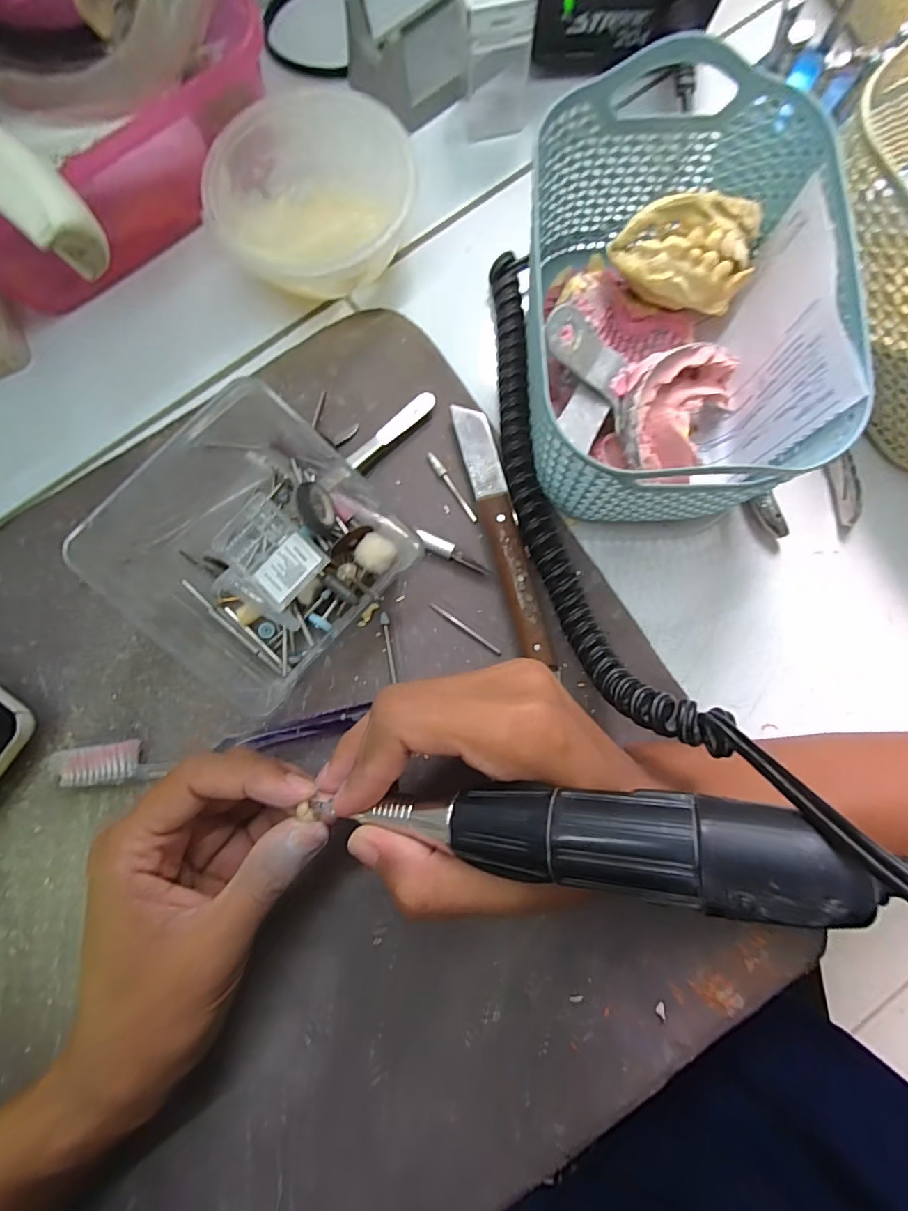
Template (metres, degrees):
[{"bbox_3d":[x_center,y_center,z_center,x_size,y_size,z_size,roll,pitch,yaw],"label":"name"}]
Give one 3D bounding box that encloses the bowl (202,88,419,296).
[{"bbox_3d":[-0.072,-0.212,0.269,0.100,0.042,0.109,0,82,1],"label":"bowl"}]

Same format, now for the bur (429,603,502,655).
[{"bbox_3d":[0.006,0.011,0.254,0.042,0.004,0.004,36,84,6],"label":"bur"}]

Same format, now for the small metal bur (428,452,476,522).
[{"bbox_3d":[-0.001,-0.062,0.265,0.005,0.004,0.043,-34,82,-3],"label":"small metal bur"}]

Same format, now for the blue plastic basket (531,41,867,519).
[{"bbox_3d":[0.092,-0.129,0.234,0.116,0.086,0.160,-4,81,1],"label":"blue plastic basket"}]

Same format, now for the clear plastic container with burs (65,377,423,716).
[{"bbox_3d":[-0.093,-0.031,0.240,0.116,0.042,0.114,44,85,7],"label":"clear plastic container with burs"}]

